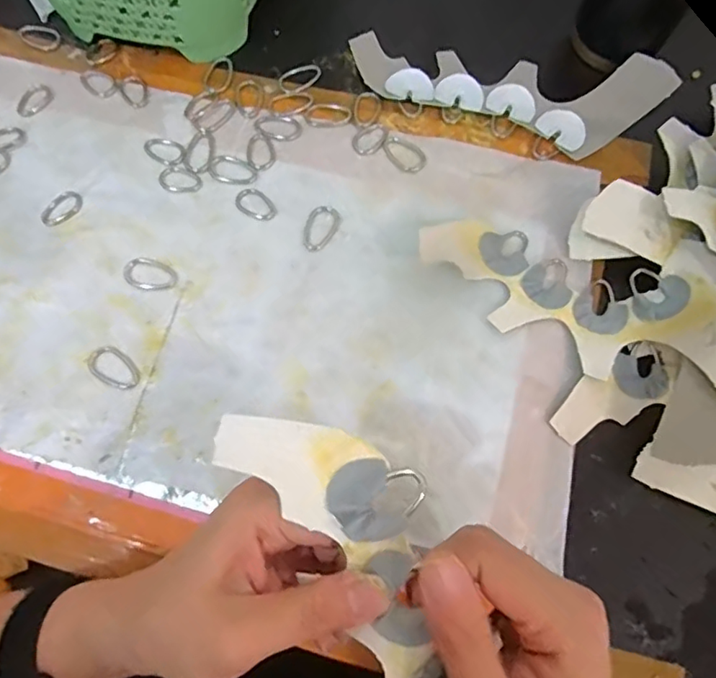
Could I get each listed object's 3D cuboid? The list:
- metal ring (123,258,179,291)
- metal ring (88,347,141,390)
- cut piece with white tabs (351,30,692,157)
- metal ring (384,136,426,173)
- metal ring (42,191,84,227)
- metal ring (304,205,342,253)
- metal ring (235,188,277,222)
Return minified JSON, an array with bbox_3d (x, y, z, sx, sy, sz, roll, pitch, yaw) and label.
[{"bbox_3d":[-0.136,-0.042,0.373,0.036,0.004,0.021,9,71,3],"label":"metal ring"},{"bbox_3d":[-0.150,0.018,0.351,0.035,0.004,0.021,34,74,11],"label":"metal ring"},{"bbox_3d":[0.108,-0.179,0.412,0.228,0.014,0.077,10,71,4],"label":"cut piece with white tabs"},{"bbox_3d":[0.033,-0.130,0.396,0.022,0.004,0.034,-40,75,-12],"label":"metal ring"},{"bbox_3d":[-0.201,-0.088,0.387,0.030,0.004,0.020,-40,76,-12],"label":"metal ring"},{"bbox_3d":[-0.025,-0.075,0.381,0.021,0.004,0.034,26,73,9],"label":"metal ring"},{"bbox_3d":[-0.069,-0.092,0.387,0.030,0.004,0.019,34,75,11],"label":"metal ring"}]

